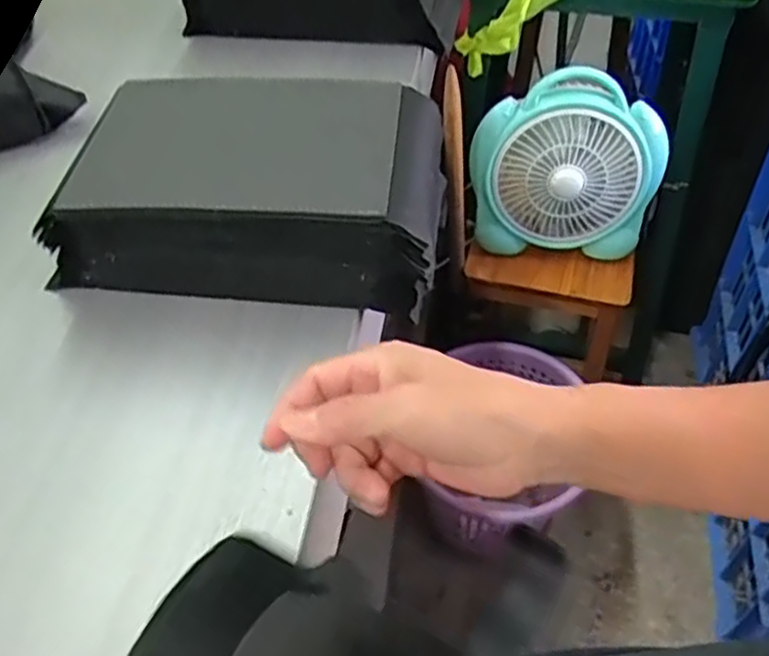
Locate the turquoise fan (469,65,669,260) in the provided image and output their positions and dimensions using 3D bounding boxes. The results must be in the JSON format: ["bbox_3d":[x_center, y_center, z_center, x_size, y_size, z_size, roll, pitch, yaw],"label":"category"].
[{"bbox_3d":[0.238,-0.204,0.948,0.243,0.214,0.080,7,50,9],"label":"turquoise fan"}]

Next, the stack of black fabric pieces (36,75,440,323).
[{"bbox_3d":[-0.101,-0.098,0.544,0.281,0.117,0.146,2,49,4],"label":"stack of black fabric pieces"}]

